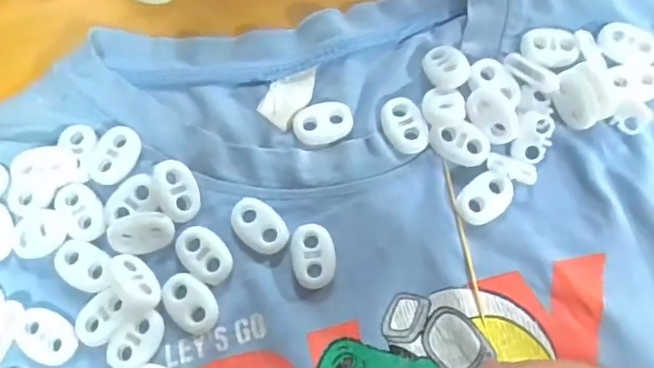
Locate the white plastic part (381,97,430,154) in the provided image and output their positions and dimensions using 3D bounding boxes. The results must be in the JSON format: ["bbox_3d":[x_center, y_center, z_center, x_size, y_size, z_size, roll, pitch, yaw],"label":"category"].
[{"bbox_3d":[0.028,-0.022,0.209,0.014,0.005,0.022,-18,75,-4],"label":"white plastic part"}]

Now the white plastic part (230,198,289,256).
[{"bbox_3d":[-0.024,0.015,0.201,0.015,0.004,0.022,-44,78,-10],"label":"white plastic part"}]

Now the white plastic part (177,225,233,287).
[{"bbox_3d":[-0.043,0.024,0.198,0.015,0.004,0.022,-37,77,-9],"label":"white plastic part"}]

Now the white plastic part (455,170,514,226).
[{"bbox_3d":[0.056,0.005,0.202,0.021,0.005,0.015,-40,78,-10],"label":"white plastic part"}]

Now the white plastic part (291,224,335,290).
[{"bbox_3d":[-0.005,0.025,0.199,0.015,0.006,0.022,-9,75,-2],"label":"white plastic part"}]

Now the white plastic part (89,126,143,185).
[{"bbox_3d":[-0.078,-0.011,0.206,0.015,0.004,0.022,25,76,7],"label":"white plastic part"}]

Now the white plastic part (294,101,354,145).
[{"bbox_3d":[-0.001,-0.023,0.212,0.022,0.004,0.015,-20,75,-5],"label":"white plastic part"}]

